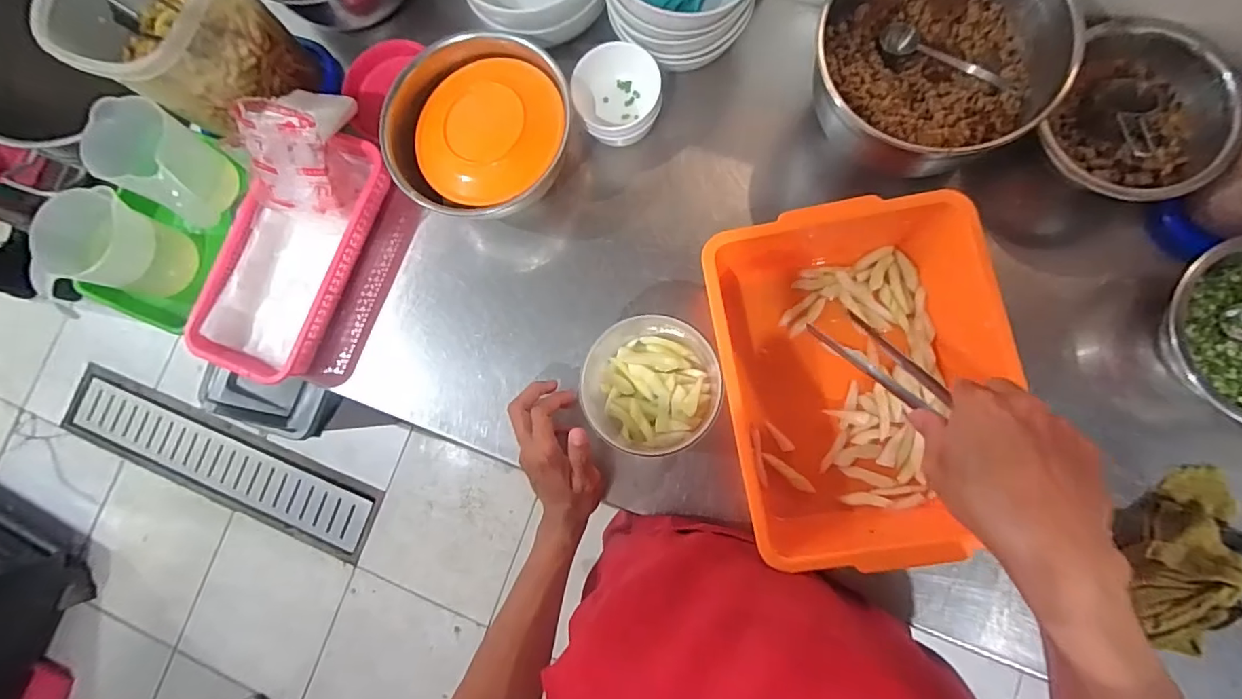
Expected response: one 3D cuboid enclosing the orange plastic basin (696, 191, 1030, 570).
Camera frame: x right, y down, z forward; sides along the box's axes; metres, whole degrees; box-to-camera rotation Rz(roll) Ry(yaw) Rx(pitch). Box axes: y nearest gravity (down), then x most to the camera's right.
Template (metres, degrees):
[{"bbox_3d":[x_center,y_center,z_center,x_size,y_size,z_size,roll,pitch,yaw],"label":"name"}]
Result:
[{"bbox_3d":[0.212,0.027,0.493,0.230,0.102,0.296,-10,82,5],"label":"orange plastic basin"}]

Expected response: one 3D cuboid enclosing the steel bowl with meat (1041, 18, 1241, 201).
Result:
[{"bbox_3d":[0.479,-0.218,0.492,0.137,0.061,0.148,-1,83,7],"label":"steel bowl with meat"}]

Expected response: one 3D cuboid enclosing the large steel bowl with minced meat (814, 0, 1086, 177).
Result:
[{"bbox_3d":[0.288,-0.269,0.503,0.201,0.106,0.190,-1,83,7],"label":"large steel bowl with minced meat"}]

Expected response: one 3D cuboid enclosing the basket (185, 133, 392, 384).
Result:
[{"bbox_3d":[-0.365,-0.105,0.600,0.127,0.073,0.275,20,85,9],"label":"basket"}]

